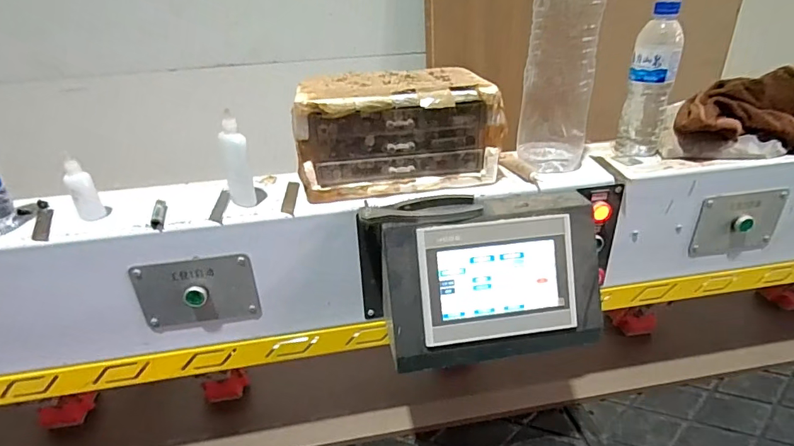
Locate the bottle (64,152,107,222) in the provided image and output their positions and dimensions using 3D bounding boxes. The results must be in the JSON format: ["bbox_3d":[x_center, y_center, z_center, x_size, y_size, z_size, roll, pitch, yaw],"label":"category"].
[{"bbox_3d":[-0.403,-0.042,0.581,0.028,0.079,0.031,-22,34,-33],"label":"bottle"}]

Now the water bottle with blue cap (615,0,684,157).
[{"bbox_3d":[0.375,-0.203,0.672,0.062,0.209,0.055,9,30,20],"label":"water bottle with blue cap"}]

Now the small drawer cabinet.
[{"bbox_3d":[-0.002,-0.131,0.640,0.276,0.133,0.145,-7,28,-8],"label":"small drawer cabinet"}]

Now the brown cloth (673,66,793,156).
[{"bbox_3d":[0.534,-0.168,0.690,0.227,0.097,0.106,-3,28,-1],"label":"brown cloth"}]

